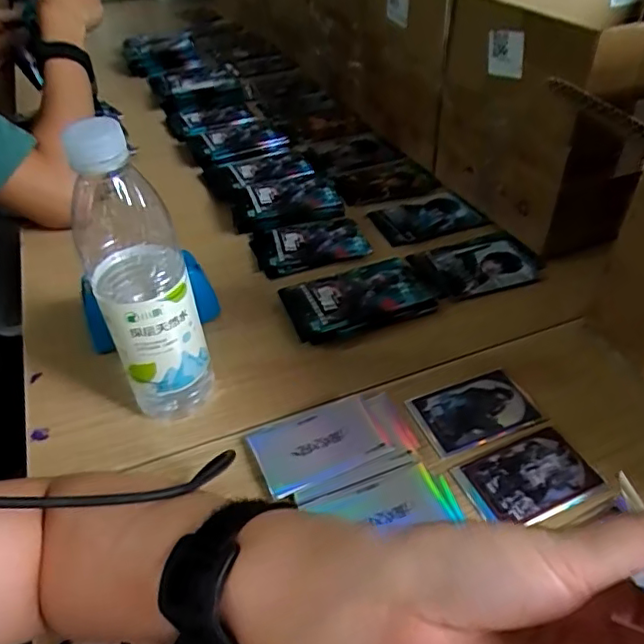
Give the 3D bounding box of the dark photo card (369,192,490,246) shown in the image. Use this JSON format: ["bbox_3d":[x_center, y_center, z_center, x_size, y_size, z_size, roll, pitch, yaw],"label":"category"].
[{"bbox_3d":[0.120,-0.122,0.672,0.112,0.013,0.079,-15,44,-13],"label":"dark photo card"}]

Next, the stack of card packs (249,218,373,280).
[{"bbox_3d":[-0.013,-0.084,0.628,0.119,0.010,0.076,-13,44,-12],"label":"stack of card packs"}]

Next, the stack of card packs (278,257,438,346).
[{"bbox_3d":[0.035,-0.023,0.553,0.137,0.023,0.078,-17,45,-16],"label":"stack of card packs"}]

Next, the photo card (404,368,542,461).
[{"bbox_3d":[0.119,0.070,0.458,0.091,0.004,0.059,-15,44,-14],"label":"photo card"}]

